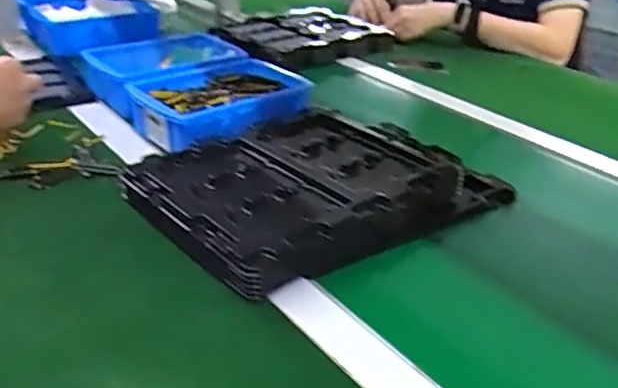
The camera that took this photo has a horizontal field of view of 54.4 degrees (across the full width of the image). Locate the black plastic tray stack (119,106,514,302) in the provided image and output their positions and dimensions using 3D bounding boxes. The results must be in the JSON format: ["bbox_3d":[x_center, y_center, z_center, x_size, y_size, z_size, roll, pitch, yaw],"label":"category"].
[{"bbox_3d":[0.012,-0.010,0.619,0.335,0.049,0.234,-20,37,-33],"label":"black plastic tray stack"}]

